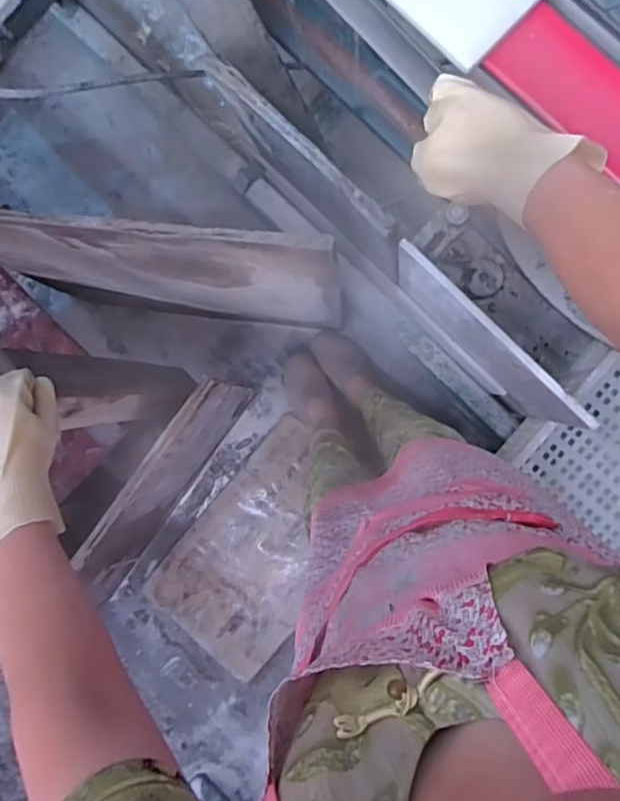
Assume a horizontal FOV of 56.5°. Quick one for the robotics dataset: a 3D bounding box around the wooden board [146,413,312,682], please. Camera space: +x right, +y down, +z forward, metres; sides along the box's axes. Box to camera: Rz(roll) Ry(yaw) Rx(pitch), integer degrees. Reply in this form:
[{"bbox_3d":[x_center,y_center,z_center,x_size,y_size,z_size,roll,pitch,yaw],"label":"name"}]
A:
[{"bbox_3d":[-0.095,0.321,1.246,0.295,0.031,0.497,40,92,5],"label":"wooden board"}]

